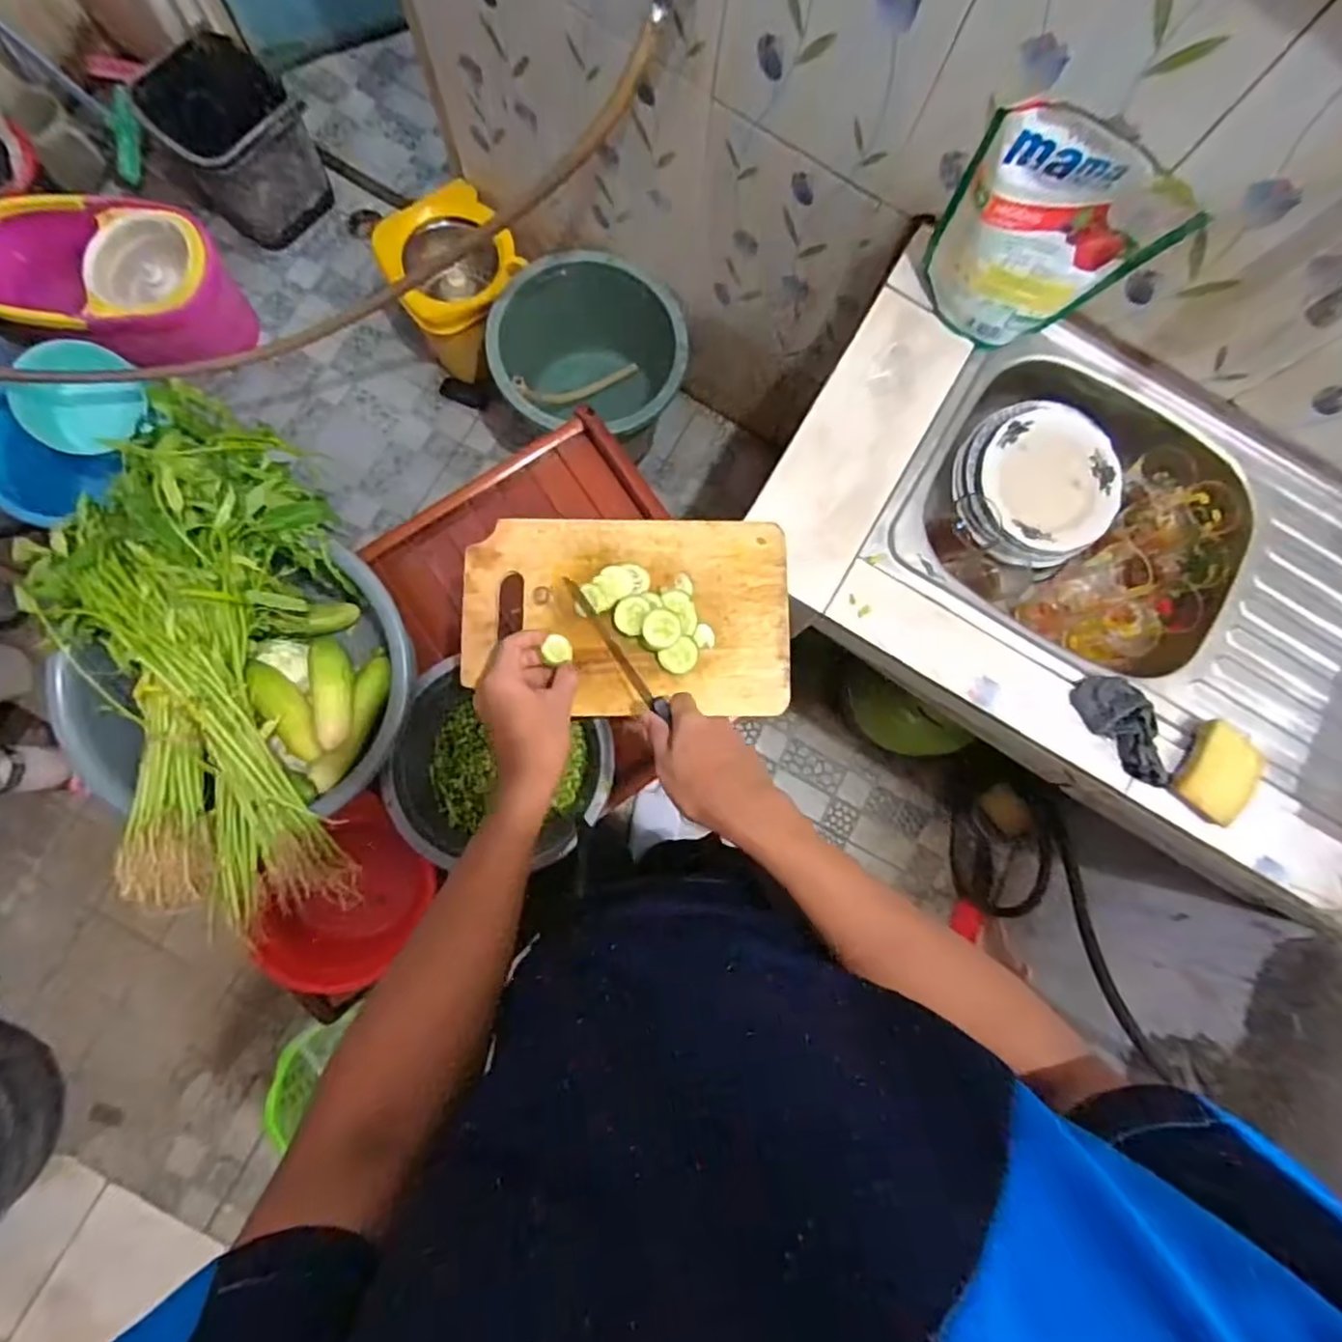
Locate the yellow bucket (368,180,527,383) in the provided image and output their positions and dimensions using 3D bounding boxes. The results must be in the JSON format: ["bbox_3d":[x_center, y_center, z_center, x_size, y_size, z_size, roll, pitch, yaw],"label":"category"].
[{"bbox_3d":[-0.417,-0.748,1.320,0.221,0.254,0.215,-35,87,-7],"label":"yellow bucket"}]

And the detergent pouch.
[{"bbox_3d":[0.371,-0.430,0.675,0.192,0.213,0.056,26,82,-1],"label":"detergent pouch"}]

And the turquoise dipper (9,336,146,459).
[{"bbox_3d":[-1.013,-0.470,1.140,0.085,0.165,0.181,29,92,33],"label":"turquoise dipper"}]

